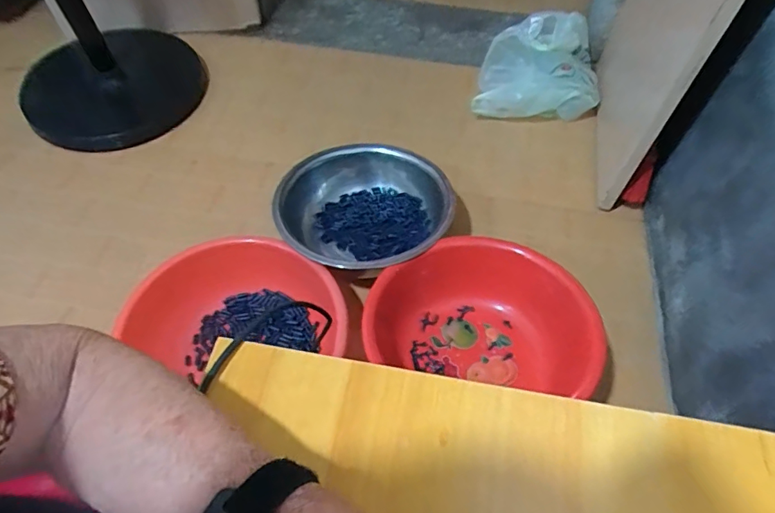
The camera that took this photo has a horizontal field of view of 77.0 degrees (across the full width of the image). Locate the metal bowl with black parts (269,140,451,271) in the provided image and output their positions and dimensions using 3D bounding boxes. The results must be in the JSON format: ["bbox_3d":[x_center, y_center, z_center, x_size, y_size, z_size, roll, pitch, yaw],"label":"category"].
[{"bbox_3d":[-0.041,-0.078,0.957,0.322,0.131,0.305,0,57,0],"label":"metal bowl with black parts"}]

